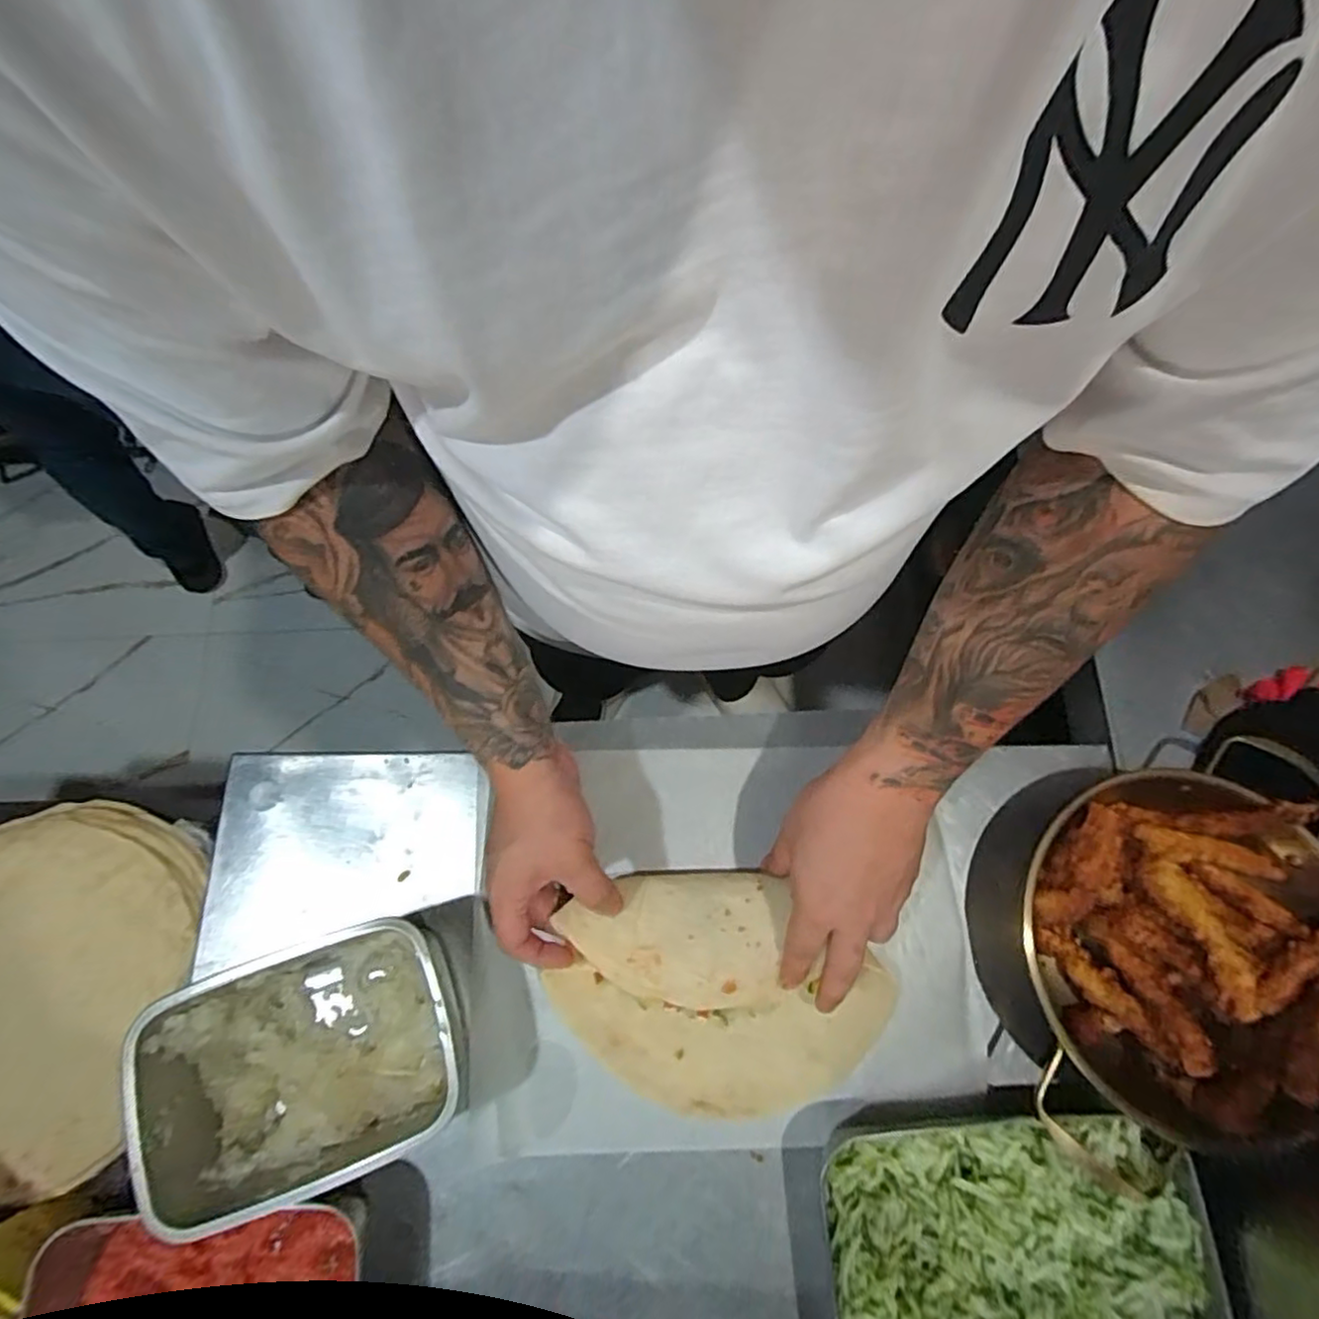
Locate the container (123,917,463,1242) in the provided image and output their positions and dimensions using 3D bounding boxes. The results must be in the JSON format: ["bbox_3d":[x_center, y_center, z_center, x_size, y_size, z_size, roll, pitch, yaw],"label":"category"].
[{"bbox_3d":[-0.217,0.253,0.418,0.177,0.083,0.131,-20,75,-6],"label":"container"}]

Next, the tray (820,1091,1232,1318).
[{"bbox_3d":[0.210,0.358,0.394,0.219,0.052,0.155,0,74,0],"label":"tray"}]

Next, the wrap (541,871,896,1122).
[{"bbox_3d":[0.043,0.227,0.441,0.225,0.052,0.154,-1,74,-1],"label":"wrap"}]

